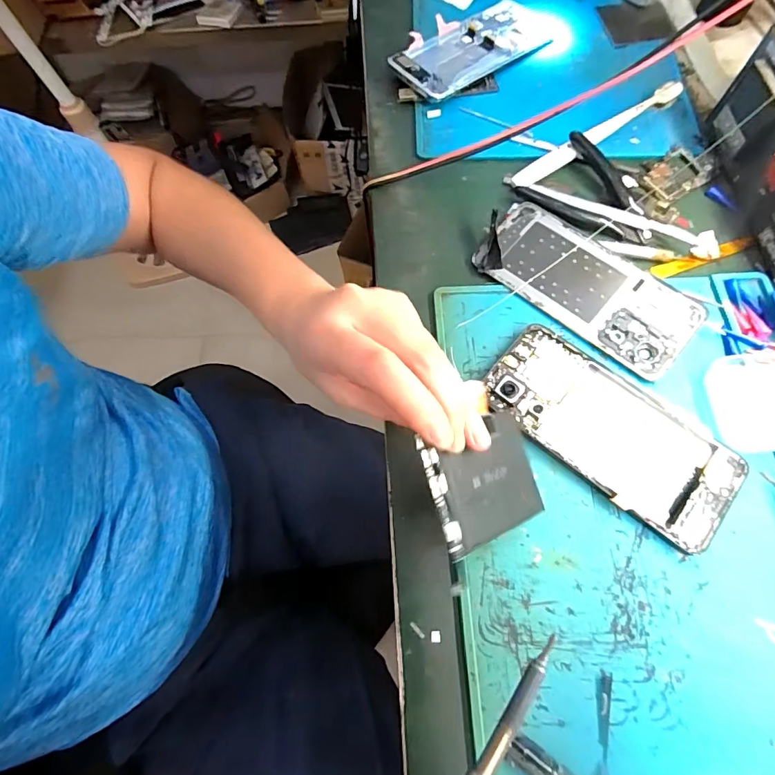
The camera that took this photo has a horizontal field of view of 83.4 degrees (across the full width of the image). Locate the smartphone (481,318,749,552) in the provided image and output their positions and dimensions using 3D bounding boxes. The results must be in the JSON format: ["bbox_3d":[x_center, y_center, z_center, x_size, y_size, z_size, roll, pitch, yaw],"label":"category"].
[{"bbox_3d":[0.141,0.026,0.281,0.157,0.008,0.075,36,74,16],"label":"smartphone"}]

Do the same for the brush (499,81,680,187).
[{"bbox_3d":[0.185,-0.223,0.382,0.187,0.013,0.021,-31,70,-9],"label":"brush"}]

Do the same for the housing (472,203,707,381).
[{"bbox_3d":[0.143,-0.076,0.323,0.161,0.008,0.070,39,75,16],"label":"housing"}]

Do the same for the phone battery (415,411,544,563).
[{"bbox_3d":[0.056,0.050,0.243,0.082,0.006,0.061,-9,79,-40],"label":"phone battery"}]

